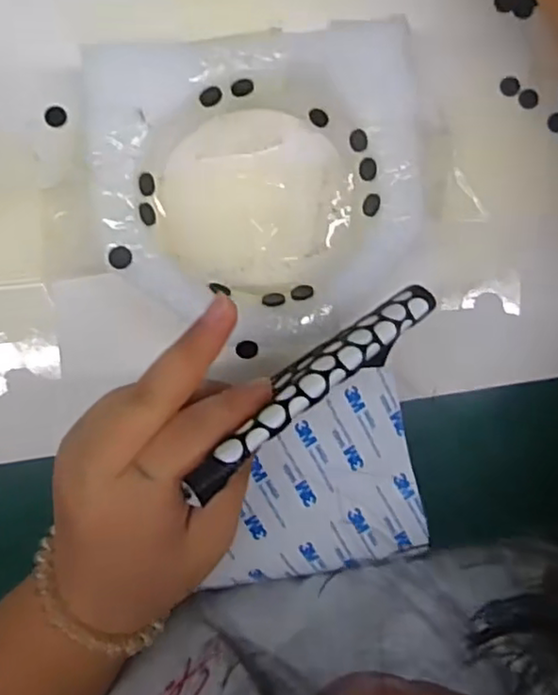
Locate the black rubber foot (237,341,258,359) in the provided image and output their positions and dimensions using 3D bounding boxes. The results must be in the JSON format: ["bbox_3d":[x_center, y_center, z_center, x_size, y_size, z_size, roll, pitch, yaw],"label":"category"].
[{"bbox_3d":[-0.014,0.001,0.289,0.010,0.004,0.008,0,90,-4],"label":"black rubber foot"}]

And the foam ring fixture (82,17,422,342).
[{"bbox_3d":[-0.008,-0.070,0.303,0.145,0.040,0.138,-6,91,-5],"label":"foam ring fixture"}]

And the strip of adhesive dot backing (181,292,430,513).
[{"bbox_3d":[0.014,0.011,0.235,0.121,0.011,0.018,-38,93,-28],"label":"strip of adhesive dot backing"}]

